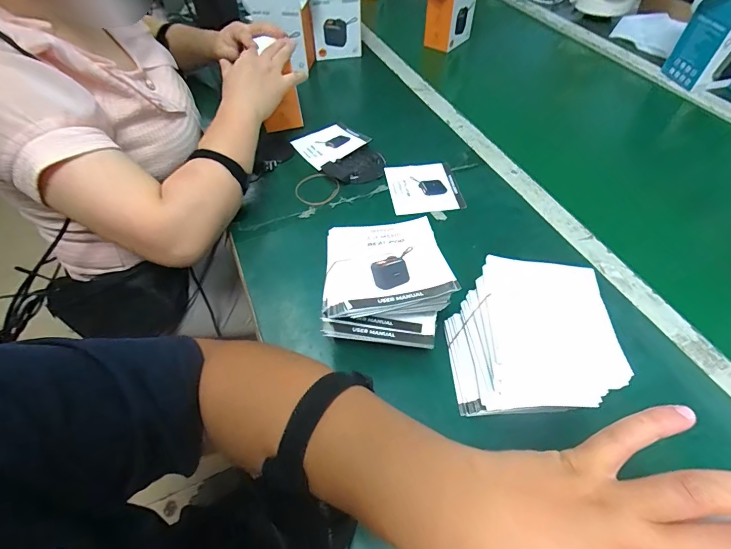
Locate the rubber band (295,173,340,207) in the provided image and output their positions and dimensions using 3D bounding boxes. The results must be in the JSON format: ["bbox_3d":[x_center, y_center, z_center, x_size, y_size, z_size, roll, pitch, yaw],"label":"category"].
[{"bbox_3d":[-0.072,-0.127,0.573,0.063,0.008,0.063,0,53,0],"label":"rubber band"}]

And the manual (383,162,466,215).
[{"bbox_3d":[0.088,-0.127,0.576,0.102,0.009,0.099,-8,59,-8],"label":"manual"}]

